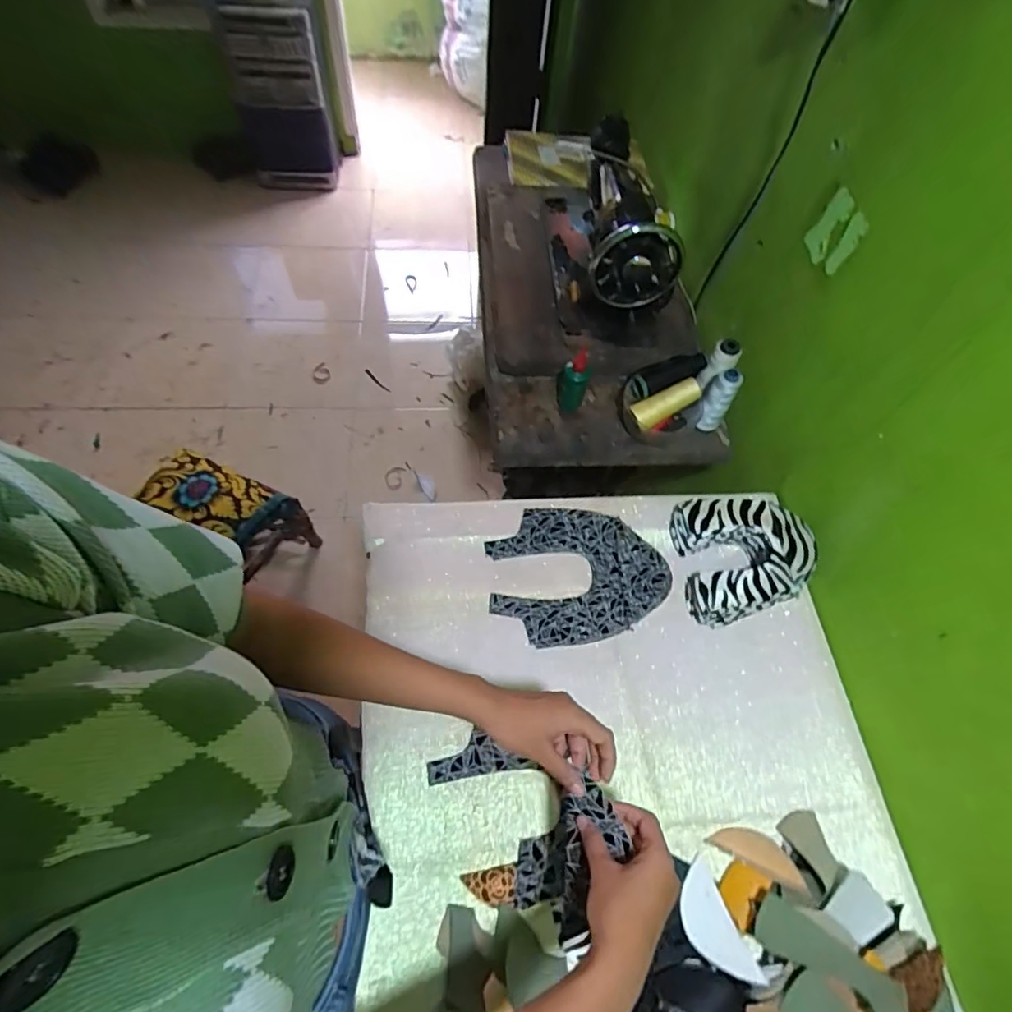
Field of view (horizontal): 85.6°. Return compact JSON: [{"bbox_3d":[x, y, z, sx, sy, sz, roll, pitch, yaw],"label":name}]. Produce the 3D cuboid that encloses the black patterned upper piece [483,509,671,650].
[{"bbox_3d":[0.097,0.091,0.742,0.233,0.011,0.186,-5,66,0],"label":"black patterned upper piece"}]

